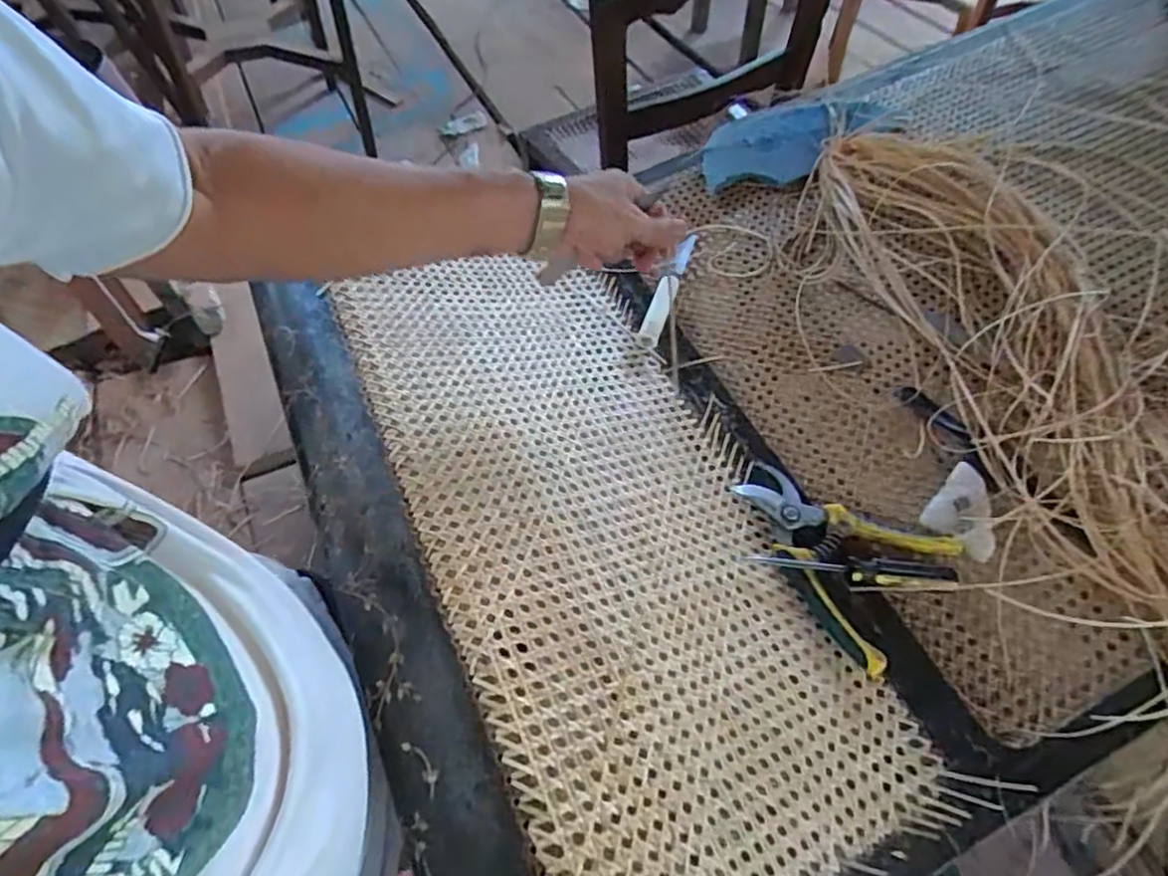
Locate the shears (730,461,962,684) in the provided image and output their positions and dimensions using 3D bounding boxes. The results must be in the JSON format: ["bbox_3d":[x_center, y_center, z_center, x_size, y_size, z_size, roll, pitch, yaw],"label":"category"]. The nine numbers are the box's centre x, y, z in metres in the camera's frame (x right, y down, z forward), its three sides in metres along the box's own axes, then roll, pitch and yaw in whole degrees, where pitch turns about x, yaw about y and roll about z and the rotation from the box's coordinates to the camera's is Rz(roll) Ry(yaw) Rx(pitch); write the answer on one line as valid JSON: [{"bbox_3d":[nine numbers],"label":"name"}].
[{"bbox_3d":[0.204,0.090,0.555,0.172,0.022,0.129,37,65,23],"label":"shears"}]

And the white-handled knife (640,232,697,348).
[{"bbox_3d":[0.095,-0.167,0.725,0.022,0.022,0.170,16,55,12],"label":"white-handled knife"}]

